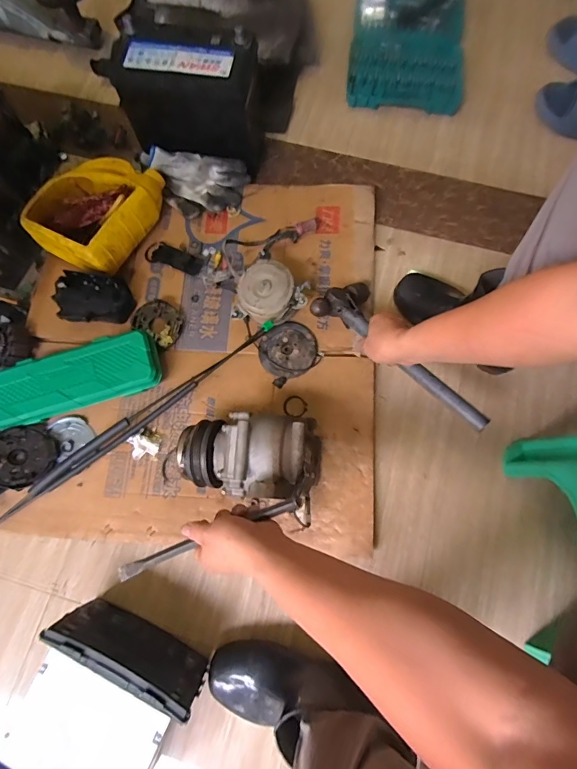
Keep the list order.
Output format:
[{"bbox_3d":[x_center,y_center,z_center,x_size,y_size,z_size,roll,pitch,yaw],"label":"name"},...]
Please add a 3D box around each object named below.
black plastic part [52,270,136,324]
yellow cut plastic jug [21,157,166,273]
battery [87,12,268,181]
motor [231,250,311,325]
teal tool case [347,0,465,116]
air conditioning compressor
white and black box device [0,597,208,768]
[{"bbox_3d":[-0.347,-0.152,0.728,0.127,0.060,0.080,-5,76,-2],"label":"black plastic part"},{"bbox_3d":[-0.352,-0.325,0.764,0.177,0.092,0.211,28,77,6],"label":"yellow cut plastic jug"},{"bbox_3d":[-0.176,-0.532,0.765,0.241,0.179,0.124,9,76,2],"label":"battery"},{"bbox_3d":[-0.027,-0.162,0.729,0.119,0.071,0.116,16,75,5],"label":"motor"},{"bbox_3d":[0.274,-0.790,0.931,0.257,0.046,0.373,6,75,1],"label":"teal tool case"},{"bbox_3d":[-0.056,0.104,0.606,0.215,0.146,0.118,5,74,2],"label":"air conditioning compressor"},{"bbox_3d":[-0.245,0.435,0.553,0.208,0.131,0.191,23,76,5],"label":"white and black box device"}]

